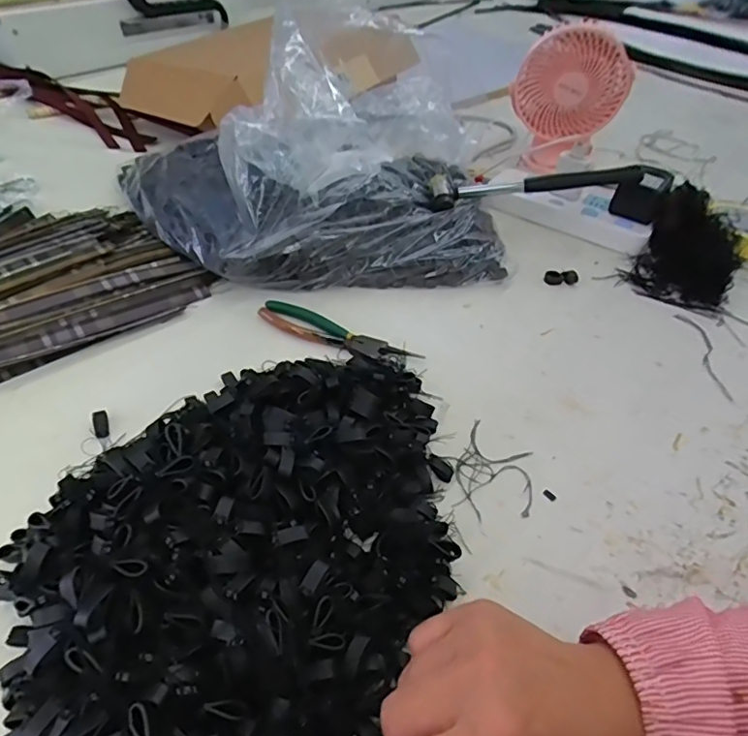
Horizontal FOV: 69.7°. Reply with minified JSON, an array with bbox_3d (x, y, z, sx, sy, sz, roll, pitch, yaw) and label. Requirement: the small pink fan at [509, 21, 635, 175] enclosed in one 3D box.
[{"bbox_3d":[0.256,-0.354,0.718,0.142,0.172,0.094,17,46,14],"label":"small pink fan"}]

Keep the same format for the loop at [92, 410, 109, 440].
[{"bbox_3d":[-0.217,0.045,0.427,0.010,0.008,0.025,-14,67,-17],"label":"loop"}]

